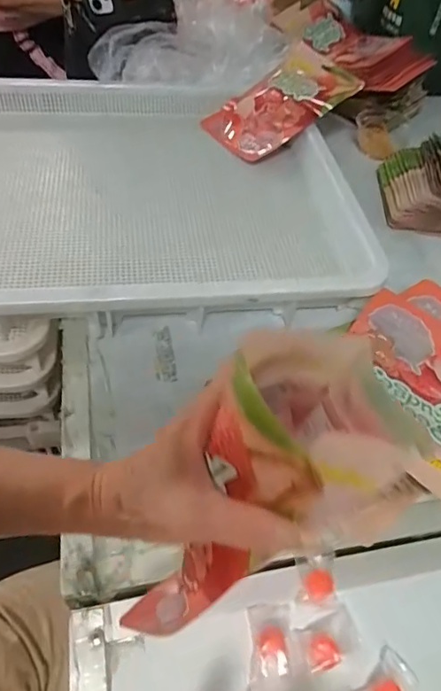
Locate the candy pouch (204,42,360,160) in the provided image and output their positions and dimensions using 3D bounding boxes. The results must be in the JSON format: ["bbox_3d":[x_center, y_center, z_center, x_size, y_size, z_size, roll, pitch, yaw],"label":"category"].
[{"bbox_3d":[0.090,-0.377,0.765,0.212,0.033,0.148,-38,54,-1],"label":"candy pouch"}]

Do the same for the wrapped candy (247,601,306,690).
[{"bbox_3d":[0.039,0.220,0.352,0.037,0.010,0.066,0,52,-6],"label":"wrapped candy"}]

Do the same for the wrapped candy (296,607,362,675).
[{"bbox_3d":[0.080,0.214,0.359,0.044,0.013,0.029,-15,55,-17],"label":"wrapped candy"}]

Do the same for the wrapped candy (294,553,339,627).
[{"bbox_3d":[0.074,0.186,0.381,0.030,0.013,0.057,9,51,1],"label":"wrapped candy"}]

